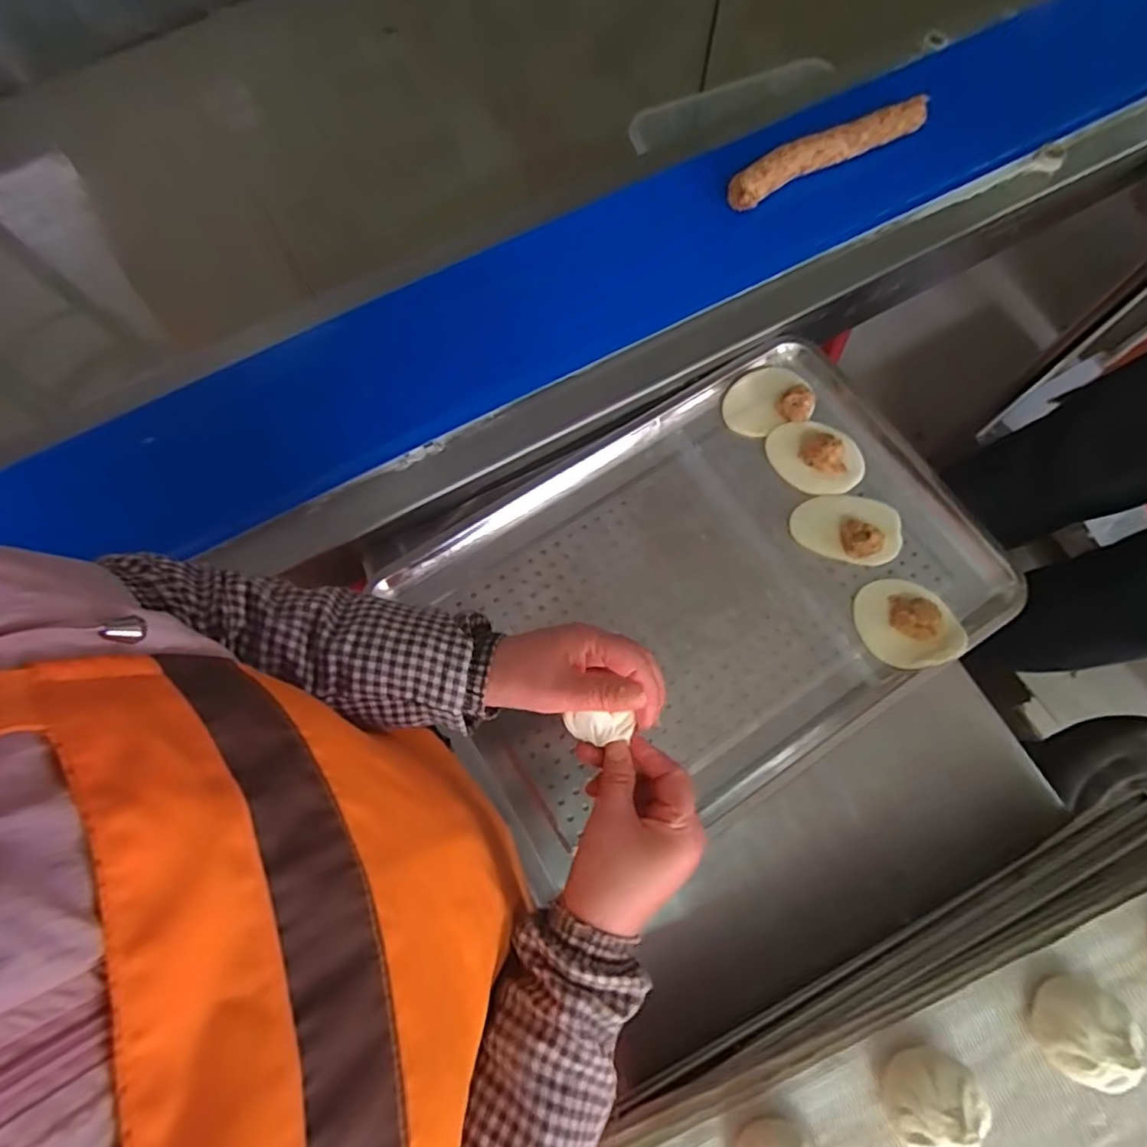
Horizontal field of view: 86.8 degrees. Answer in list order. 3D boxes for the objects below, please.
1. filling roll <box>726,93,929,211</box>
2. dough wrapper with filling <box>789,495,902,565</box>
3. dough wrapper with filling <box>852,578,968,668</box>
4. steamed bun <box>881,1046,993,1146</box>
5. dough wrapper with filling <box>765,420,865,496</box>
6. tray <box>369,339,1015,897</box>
[{"bbox_3d":[0.308,-0.509,0.722,0.282,0.030,0.037,-29,75,-7],"label":"filling roll"},{"bbox_3d":[0.291,-0.051,0.636,0.112,0.030,0.073,4,74,2],"label":"dough wrapper with filling"},{"bbox_3d":[0.335,0.047,0.606,0.091,0.031,0.091,0,74,1],"label":"dough wrapper with filling"},{"bbox_3d":[0.219,0.319,0.364,0.051,0.043,0.056,38,78,11],"label":"steamed bun"},{"bbox_3d":[0.266,-0.131,0.663,0.074,0.035,0.098,-34,76,-9],"label":"dough wrapper with filling"},{"bbox_3d":[0.133,0.019,0.634,0.576,0.041,0.369,-31,76,-8],"label":"tray"}]

